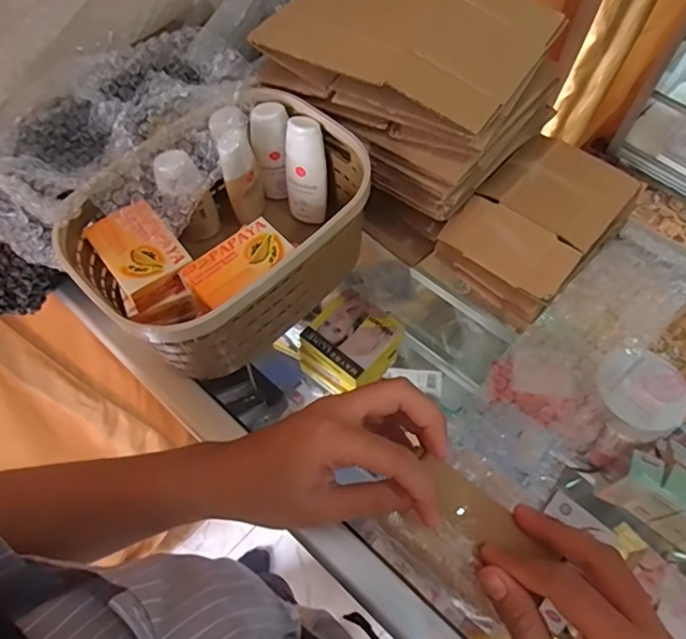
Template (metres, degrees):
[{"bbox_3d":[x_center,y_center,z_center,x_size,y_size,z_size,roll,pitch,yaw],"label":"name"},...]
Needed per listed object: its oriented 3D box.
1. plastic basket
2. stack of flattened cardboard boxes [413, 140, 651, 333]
[{"bbox_3d":[-0.087,-0.069,0.413,0.220,0.095,0.153,-40,67,-19],"label":"plastic basket"},{"bbox_3d":[0.159,-0.078,0.433,0.142,0.057,0.104,-40,67,-19],"label":"stack of flattened cardboard boxes"}]

